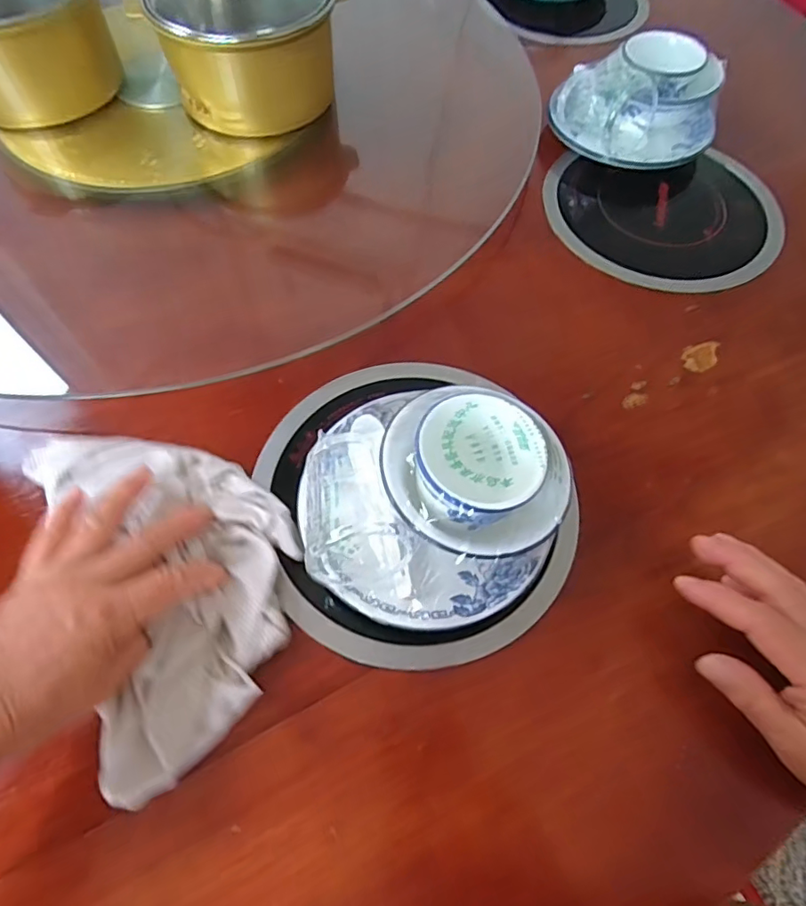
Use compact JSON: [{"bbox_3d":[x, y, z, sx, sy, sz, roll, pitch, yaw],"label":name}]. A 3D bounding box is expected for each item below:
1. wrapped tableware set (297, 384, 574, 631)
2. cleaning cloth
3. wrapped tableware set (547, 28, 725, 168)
[{"bbox_3d":[0.012,0.028,0.321,0.152,0.075,0.135,28,65,12],"label":"wrapped tableware set"},{"bbox_3d":[-0.133,0.067,0.326,0.131,0.015,0.216,-23,66,-13],"label":"cleaning cloth"},{"bbox_3d":[0.218,-0.322,0.503,0.141,0.083,0.119,26,65,11],"label":"wrapped tableware set"}]

